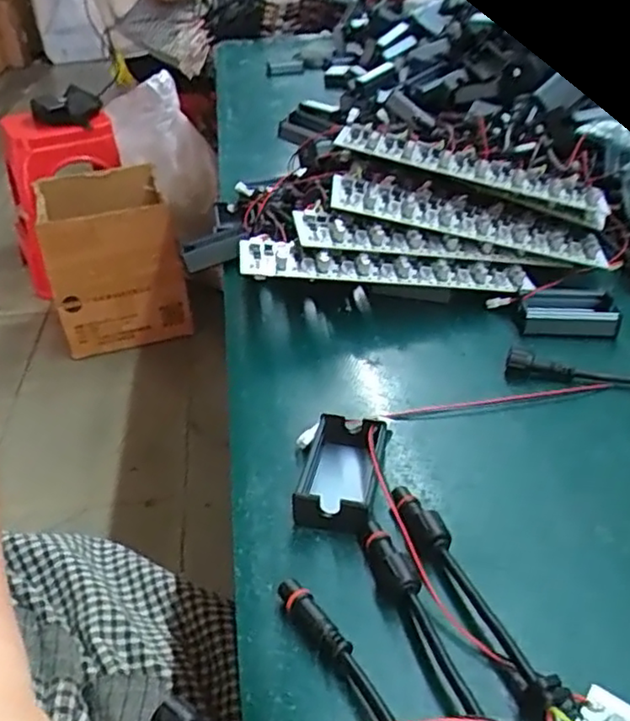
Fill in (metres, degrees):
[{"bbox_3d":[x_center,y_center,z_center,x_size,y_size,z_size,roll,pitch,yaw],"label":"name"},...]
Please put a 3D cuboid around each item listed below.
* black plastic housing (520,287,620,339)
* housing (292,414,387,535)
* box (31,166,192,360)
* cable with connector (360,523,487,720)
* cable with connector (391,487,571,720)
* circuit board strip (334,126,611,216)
[{"bbox_3d":[0.144,-0.028,0.378,0.049,0.013,0.034,2,34,6],"label":"black plastic housing"},{"bbox_3d":[0.010,0.046,0.277,0.032,0.016,0.054,5,35,13],"label":"housing"},{"bbox_3d":[-0.518,-0.253,1.705,0.313,0.376,0.398,-12,35,-13],"label":"box"},{"bbox_3d":[0.040,0.089,0.212,0.014,0.010,0.096,-15,35,-17],"label":"cable with connector"},{"bbox_3d":[0.052,0.077,0.227,0.012,0.011,0.094,-15,36,-17],"label":"cable with connector"},{"bbox_3d":[0.104,-0.128,0.433,0.175,0.014,0.034,15,35,0],"label":"circuit board strip"}]

